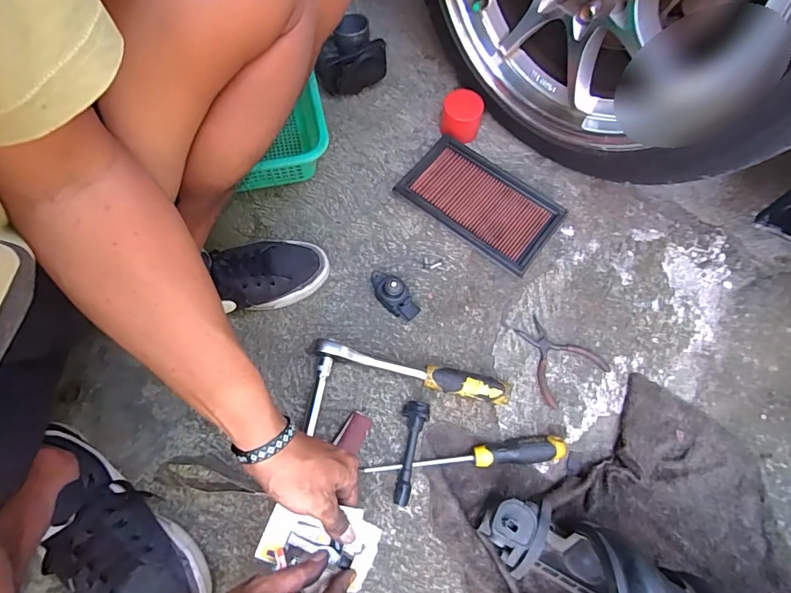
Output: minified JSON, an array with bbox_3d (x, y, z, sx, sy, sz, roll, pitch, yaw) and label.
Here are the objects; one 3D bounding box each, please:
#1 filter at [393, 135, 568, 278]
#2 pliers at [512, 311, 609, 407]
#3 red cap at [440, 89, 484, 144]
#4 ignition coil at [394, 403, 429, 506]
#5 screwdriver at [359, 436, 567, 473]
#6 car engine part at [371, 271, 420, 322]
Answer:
[{"bbox_3d":[0.131,-0.145,0.677,0.231,0.039,0.137,37,73,14],"label":"filter"},{"bbox_3d":[0.217,0.079,0.598,0.100,0.008,0.113,-32,71,-12],"label":"pliers"},{"bbox_3d":[0.107,-0.290,0.717,0.065,0.054,0.078,12,69,5],"label":"red cap"},{"bbox_3d":[0.015,0.190,0.535,0.031,0.031,0.117,11,66,9],"label":"ignition coil"},{"bbox_3d":[0.086,0.202,0.541,0.245,0.023,0.030,-6,68,-2],"label":"screwdriver"},{"bbox_3d":[-0.004,-0.004,0.609,0.036,0.046,0.084,-36,72,-13],"label":"car engine part"}]

